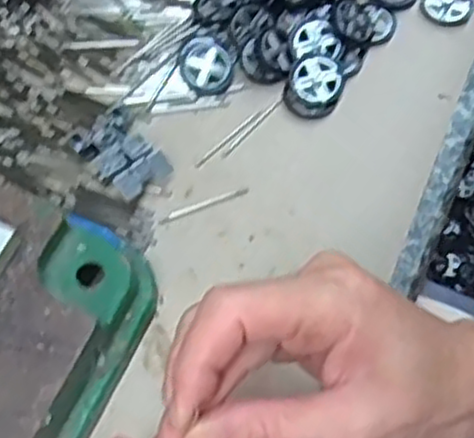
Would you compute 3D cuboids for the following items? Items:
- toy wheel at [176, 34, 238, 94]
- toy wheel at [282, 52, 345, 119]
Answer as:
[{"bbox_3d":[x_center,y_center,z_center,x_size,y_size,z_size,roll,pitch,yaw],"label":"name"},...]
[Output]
[{"bbox_3d":[-0.016,-0.081,0.379,0.029,0.006,0.034,-2,63,-3],"label":"toy wheel"},{"bbox_3d":[0.039,-0.067,0.376,0.027,0.015,0.030,25,65,10],"label":"toy wheel"}]

